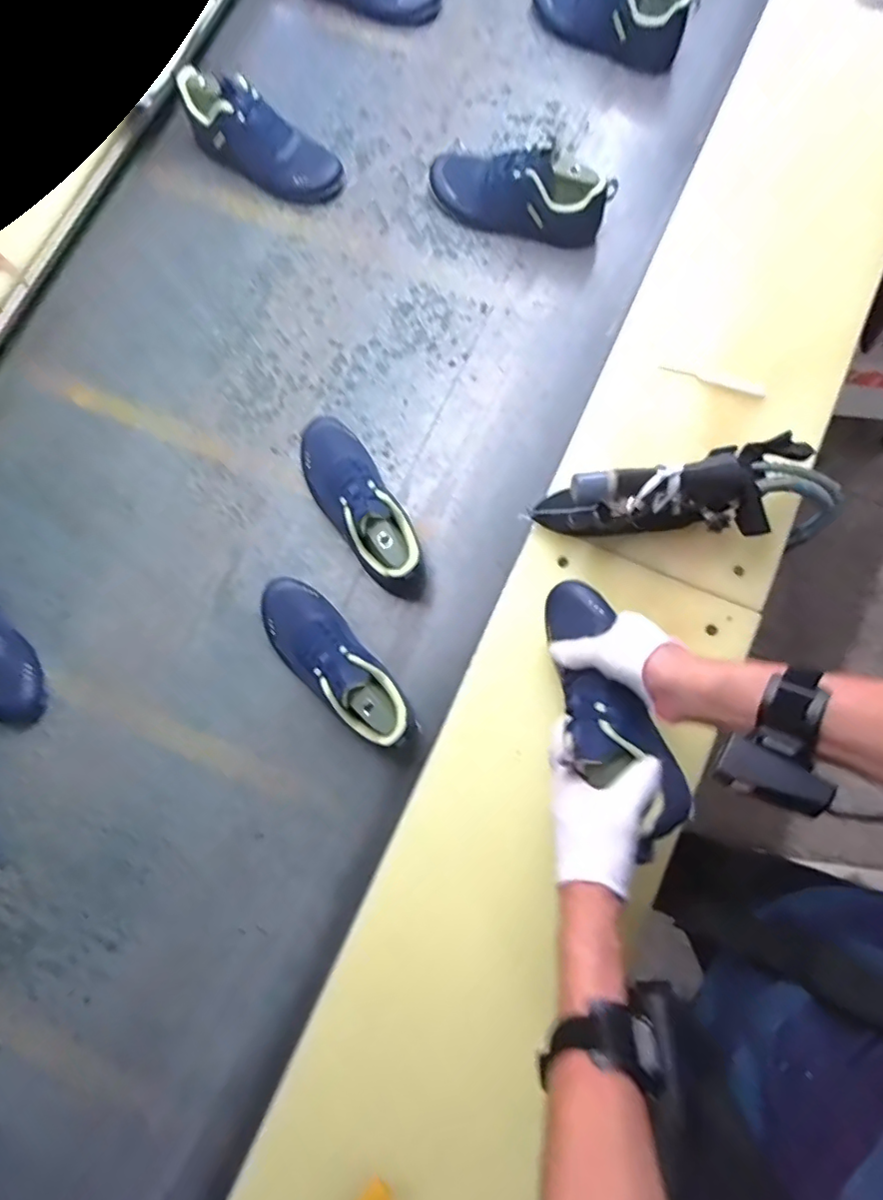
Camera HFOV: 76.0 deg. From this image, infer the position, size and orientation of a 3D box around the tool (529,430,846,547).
[{"bbox_3d":[0.264,-0.113,0.588,0.306,0.093,0.103,-5,80,0],"label":"tool"}]

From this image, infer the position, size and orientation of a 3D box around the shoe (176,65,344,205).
[{"bbox_3d":[-0.267,-0.663,0.817,0.258,0.090,0.079,30,80,-6],"label":"shoe"}]

